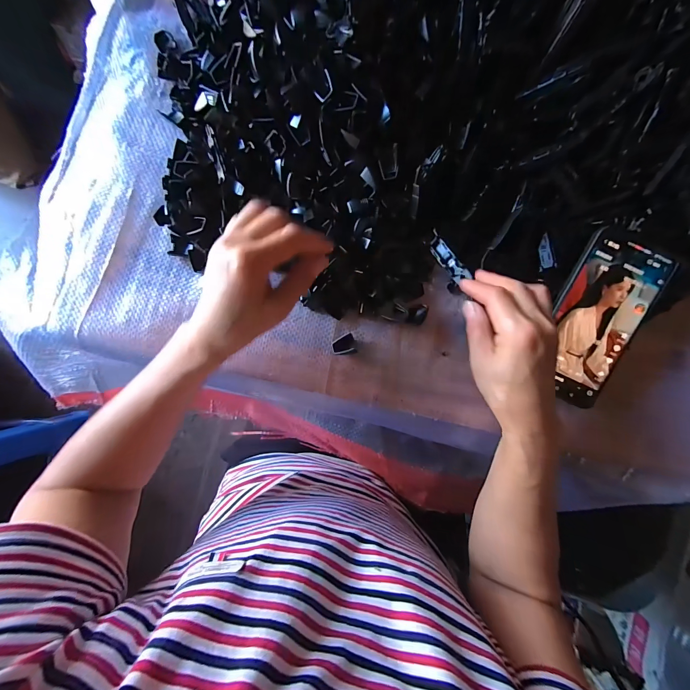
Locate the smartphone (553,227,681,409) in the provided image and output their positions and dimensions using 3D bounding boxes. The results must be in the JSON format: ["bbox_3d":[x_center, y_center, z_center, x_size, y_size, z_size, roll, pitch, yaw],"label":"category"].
[{"bbox_3d":[0.244,-0.028,0.309,0.079,0.007,0.167,27,99,2],"label":"smartphone"}]

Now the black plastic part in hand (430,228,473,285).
[{"bbox_3d":[0.102,-0.085,0.317,0.016,0.005,0.058,-39,71,24],"label":"black plastic part in hand"}]

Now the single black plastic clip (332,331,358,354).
[{"bbox_3d":[-0.001,-0.001,0.317,0.025,0.009,0.021,-10,86,-3],"label":"single black plastic clip"}]

